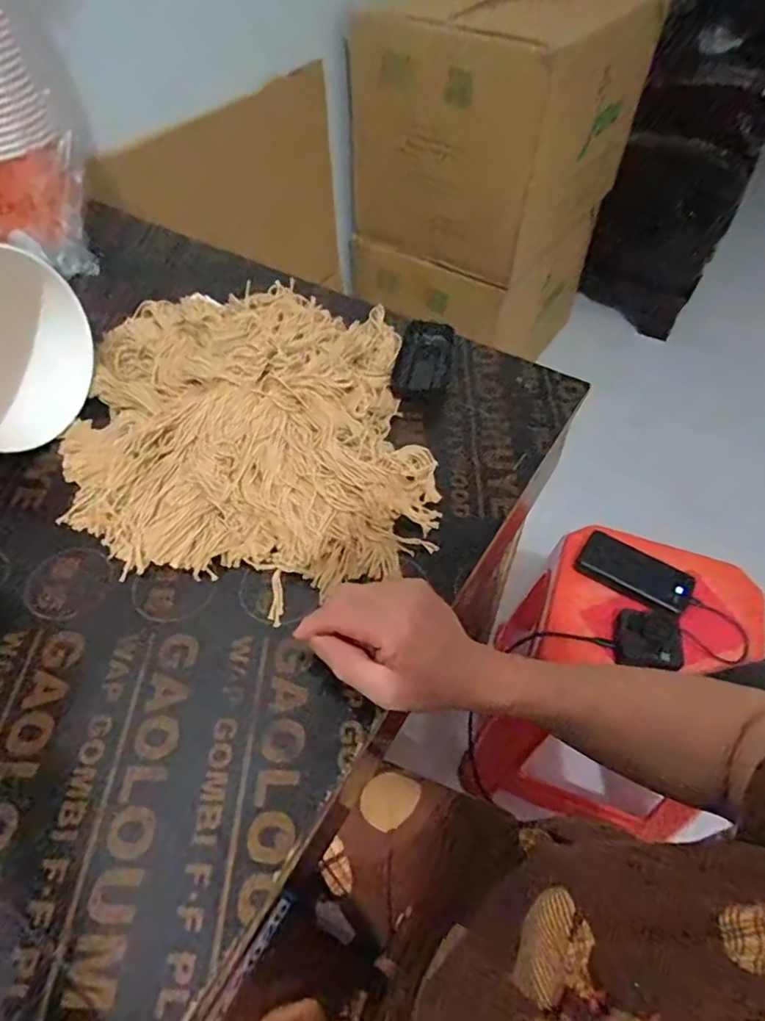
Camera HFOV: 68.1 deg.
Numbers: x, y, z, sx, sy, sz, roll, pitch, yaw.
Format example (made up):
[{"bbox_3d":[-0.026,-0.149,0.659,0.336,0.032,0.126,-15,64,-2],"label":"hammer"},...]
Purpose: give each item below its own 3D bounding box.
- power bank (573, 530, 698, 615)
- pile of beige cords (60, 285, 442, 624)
[{"bbox_3d":[0.370,0.087,0.830,0.155,0.018,0.080,29,57,20],"label":"power bank"},{"bbox_3d":[-0.125,-0.080,0.513,0.305,0.063,0.338,-12,53,-9],"label":"pile of beige cords"}]

